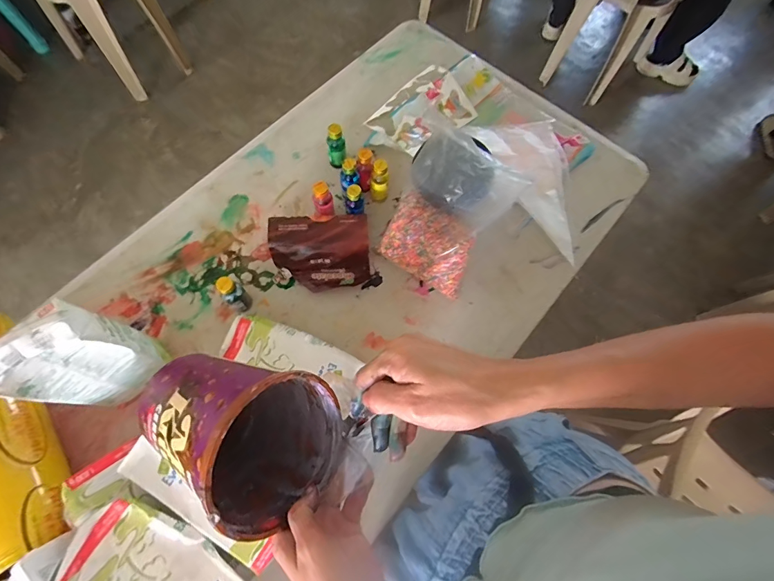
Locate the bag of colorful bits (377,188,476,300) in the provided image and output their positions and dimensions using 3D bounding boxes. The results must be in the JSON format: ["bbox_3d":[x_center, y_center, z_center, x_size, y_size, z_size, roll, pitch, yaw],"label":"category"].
[{"bbox_3d":[0.064,-0.065,0.596,0.136,0.120,0.077,31,71,9],"label":"bag of colorful bits"}]

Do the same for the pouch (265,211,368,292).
[{"bbox_3d":[-0.106,-0.062,0.625,0.151,0.023,0.112,-5,105,-6],"label":"pouch"}]

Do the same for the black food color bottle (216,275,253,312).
[{"bbox_3d":[-0.223,0.008,0.571,0.031,0.080,0.030,1,70,-2],"label":"black food color bottle"}]

